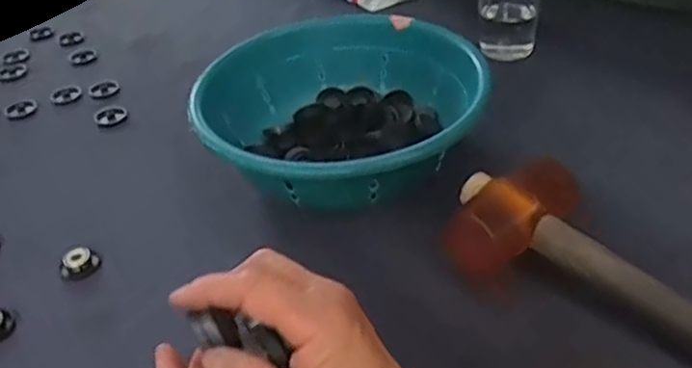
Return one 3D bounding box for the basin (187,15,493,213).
[{"bbox_3d":[-0.003,-0.058,0.640,0.243,0.096,0.254,-4,37,3],"label":"basin"}]

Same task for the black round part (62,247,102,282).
[{"bbox_3d":[-0.221,0.064,0.564,0.031,0.012,0.031,-4,37,3],"label":"black round part"}]

